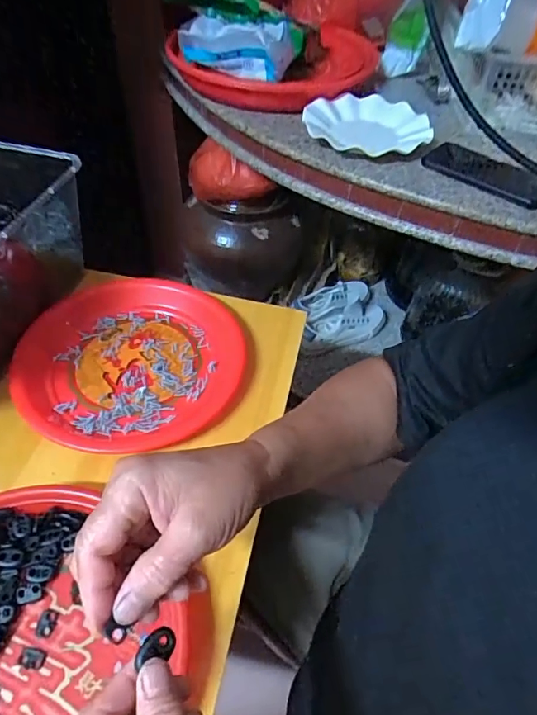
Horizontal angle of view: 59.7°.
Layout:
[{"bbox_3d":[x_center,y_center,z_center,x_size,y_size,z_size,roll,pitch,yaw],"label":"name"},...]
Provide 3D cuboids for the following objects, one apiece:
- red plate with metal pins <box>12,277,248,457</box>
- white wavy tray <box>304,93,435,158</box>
[{"bbox_3d":[-0.143,0.001,0.498,0.215,0.025,0.229,2,50,-2],"label":"red plate with metal pins"},{"bbox_3d":[0.143,-0.349,0.698,0.176,0.024,0.157,1,50,-3],"label":"white wavy tray"}]

